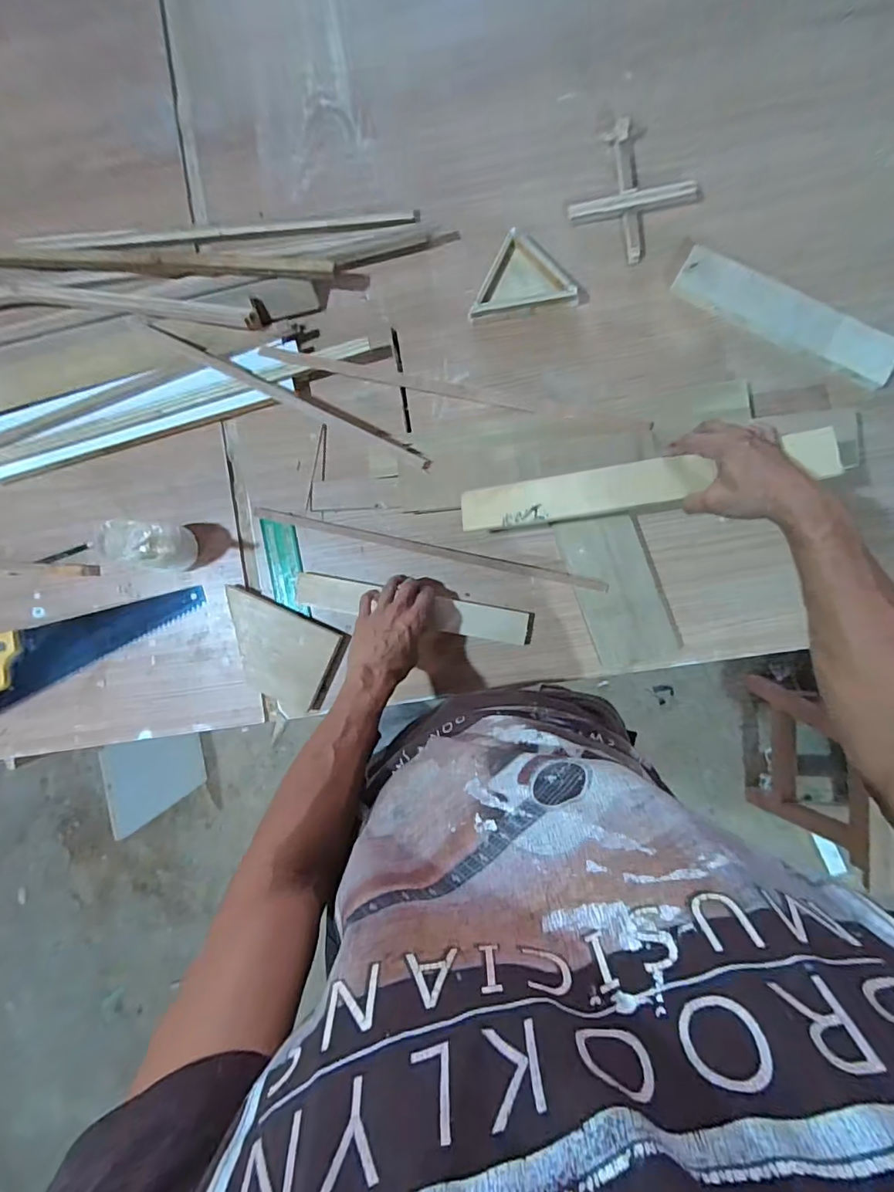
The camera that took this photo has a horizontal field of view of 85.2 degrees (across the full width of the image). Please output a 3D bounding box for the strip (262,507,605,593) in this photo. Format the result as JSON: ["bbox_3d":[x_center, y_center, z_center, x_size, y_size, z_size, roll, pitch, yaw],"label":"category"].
[{"bbox_3d":[-0.026,-0.065,0.659,0.478,0.019,0.013,13,92,3],"label":"strip"}]

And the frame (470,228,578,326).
[{"bbox_3d":[0.094,-0.419,0.637,0.133,0.031,0.093,-9,91,4],"label":"frame"}]

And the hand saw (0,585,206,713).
[{"bbox_3d":[-0.532,0.079,0.692,0.390,0.036,0.103,-16,90,4],"label":"hand saw"}]

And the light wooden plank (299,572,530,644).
[{"bbox_3d":[-0.046,0.017,0.656,0.322,0.024,0.046,10,92,3],"label":"light wooden plank"}]

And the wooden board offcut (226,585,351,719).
[{"bbox_3d":[-0.239,0.081,0.670,0.175,0.033,0.134,23,93,3],"label":"wooden board offcut"}]

